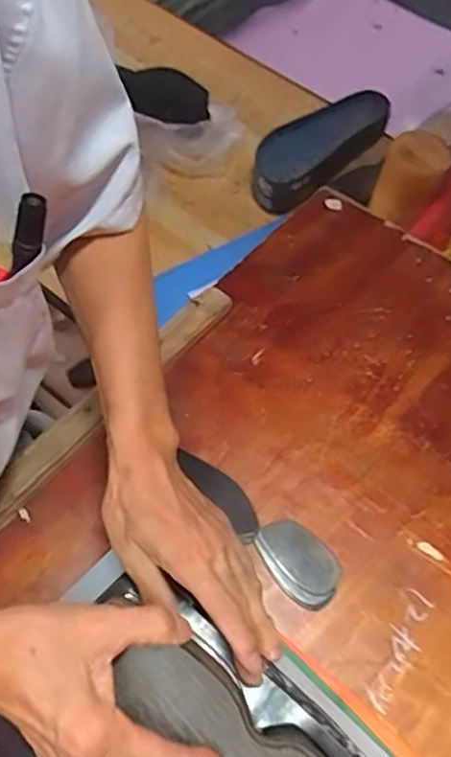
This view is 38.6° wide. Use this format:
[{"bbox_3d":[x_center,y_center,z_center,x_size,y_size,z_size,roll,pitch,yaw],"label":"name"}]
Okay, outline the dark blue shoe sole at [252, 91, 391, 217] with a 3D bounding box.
[{"bbox_3d":[0.144,-0.370,1.025,0.115,0.073,0.276,36,64,15],"label":"dark blue shoe sole"}]

